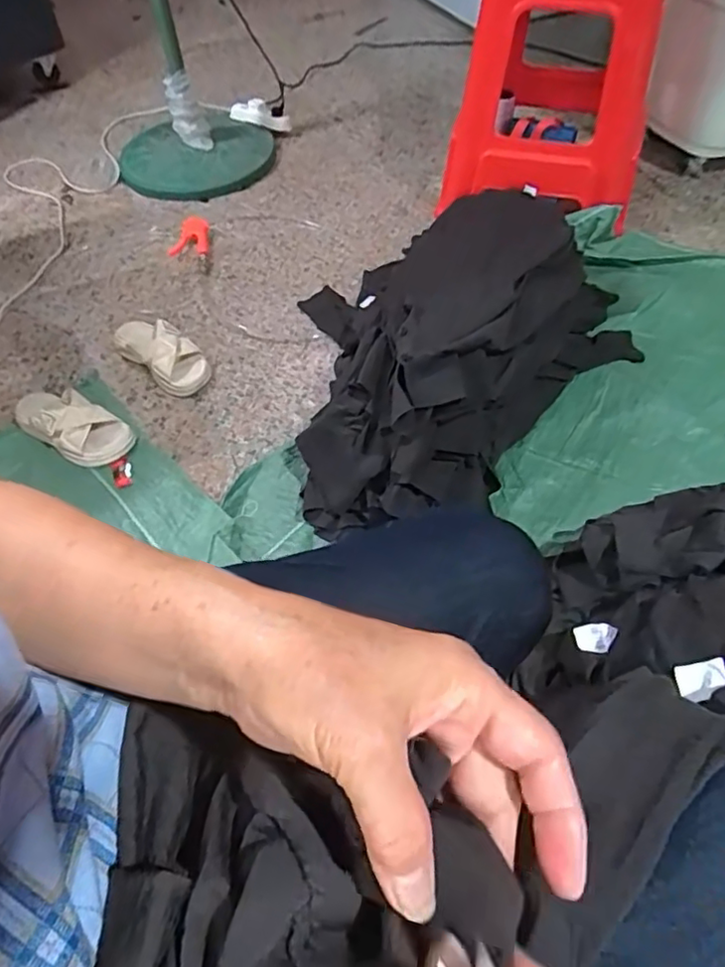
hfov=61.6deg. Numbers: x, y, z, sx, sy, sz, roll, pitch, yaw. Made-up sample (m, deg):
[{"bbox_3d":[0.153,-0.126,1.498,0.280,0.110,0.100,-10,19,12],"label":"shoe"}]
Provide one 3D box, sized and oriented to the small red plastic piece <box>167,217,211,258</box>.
[{"bbox_3d":[-0.408,-0.581,1.425,0.093,0.024,0.127,-5,54,-3],"label":"small red plastic piece"}]

